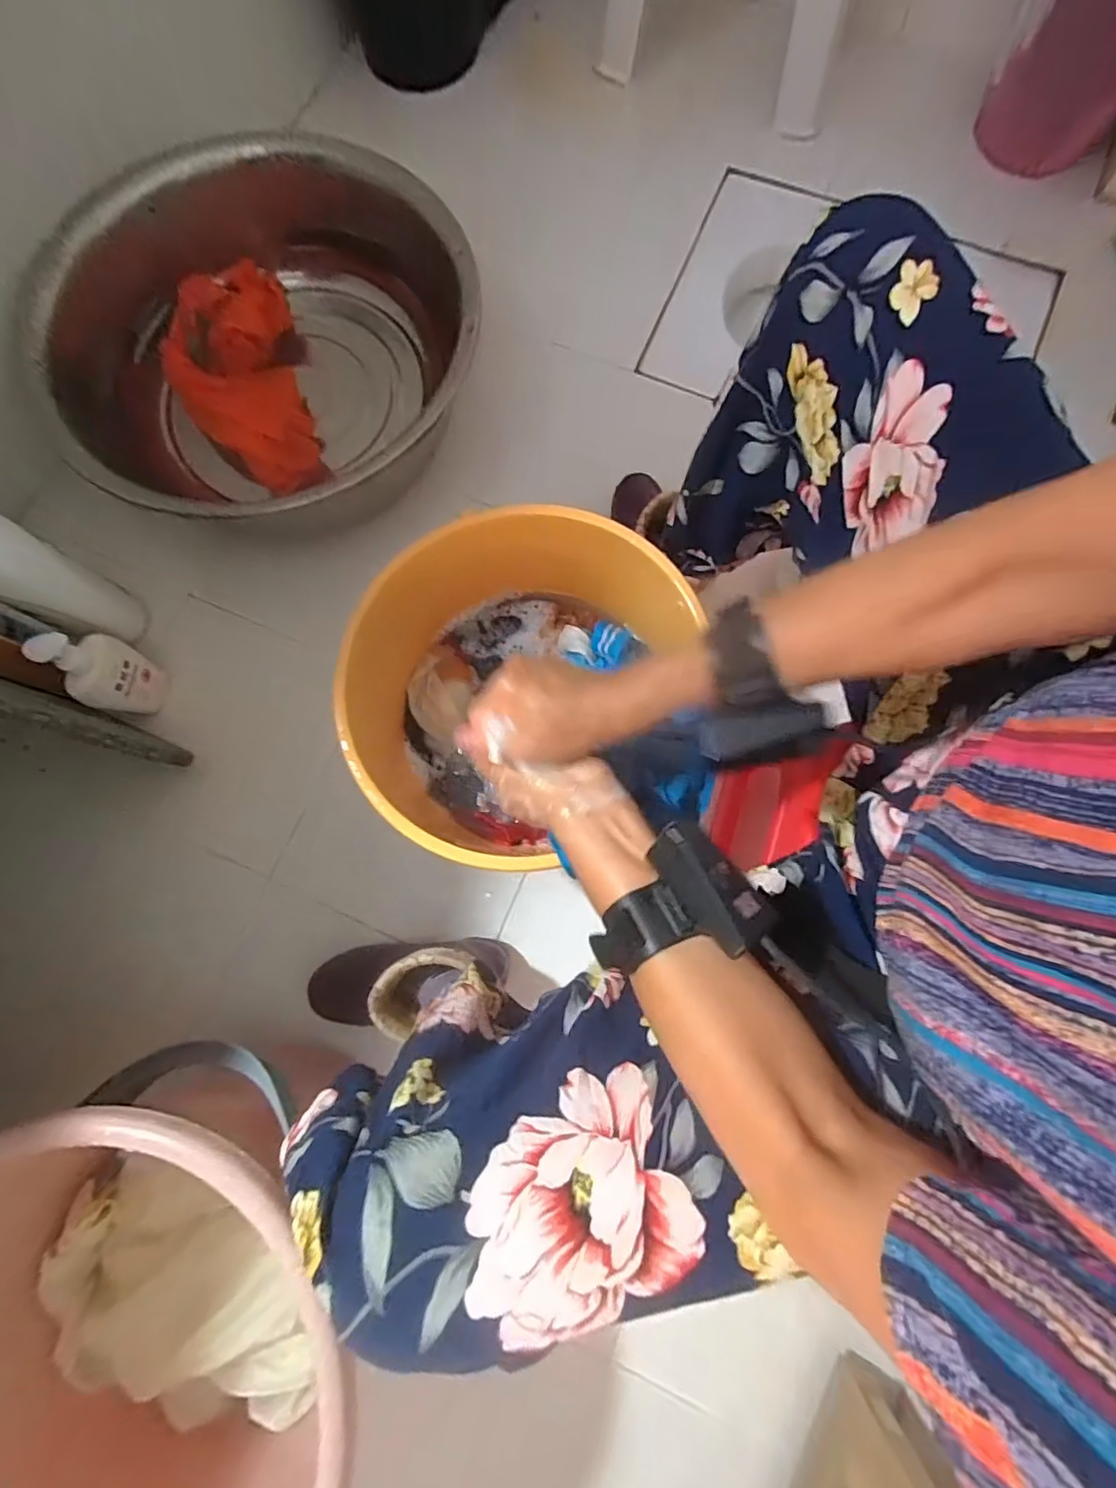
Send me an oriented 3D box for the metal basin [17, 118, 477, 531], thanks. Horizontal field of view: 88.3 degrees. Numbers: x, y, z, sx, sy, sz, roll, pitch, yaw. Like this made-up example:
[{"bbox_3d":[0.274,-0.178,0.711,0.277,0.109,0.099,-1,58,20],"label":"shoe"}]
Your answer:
[{"bbox_3d":[-0.393,-0.566,0.804,0.521,0.172,0.578,-32,80,-5],"label":"metal basin"}]

